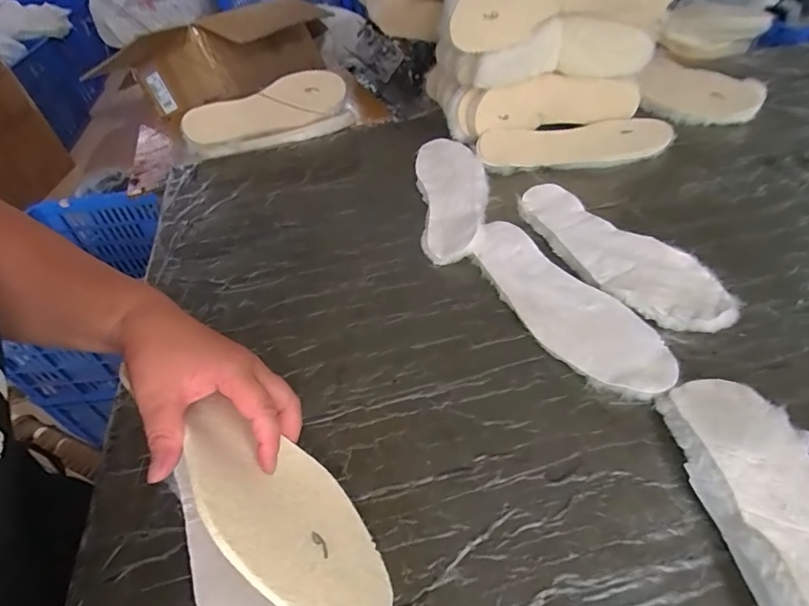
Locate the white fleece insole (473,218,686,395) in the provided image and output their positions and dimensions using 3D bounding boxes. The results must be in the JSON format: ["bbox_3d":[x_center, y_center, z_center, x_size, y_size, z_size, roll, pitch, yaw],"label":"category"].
[{"bbox_3d":[0.160,-0.004,0.481,0.094,0.023,0.257,-23,47,-15],"label":"white fleece insole"}]

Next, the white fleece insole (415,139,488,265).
[{"bbox_3d":[0.066,-0.152,0.624,0.093,0.024,0.268,-4,45,1],"label":"white fleece insole"}]

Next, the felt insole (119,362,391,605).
[{"bbox_3d":[-0.083,0.126,0.296,0.185,0.009,0.094,38,16,28],"label":"felt insole"}]

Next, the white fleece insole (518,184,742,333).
[{"bbox_3d":[0.229,-0.057,0.521,0.095,0.022,0.270,-26,48,-17],"label":"white fleece insole"}]

